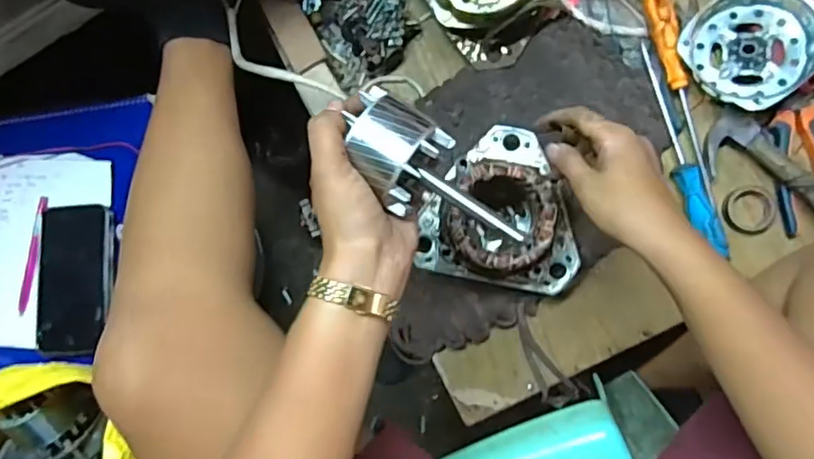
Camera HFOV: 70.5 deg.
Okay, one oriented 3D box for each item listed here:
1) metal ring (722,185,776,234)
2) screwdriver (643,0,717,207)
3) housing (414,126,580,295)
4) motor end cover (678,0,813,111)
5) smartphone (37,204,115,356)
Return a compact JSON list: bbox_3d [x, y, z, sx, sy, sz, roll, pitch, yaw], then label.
[{"bbox_3d":[0.352,-0.020,0.592,0.050,0.013,0.048,-1,85,6],"label":"metal ring"},{"bbox_3d":[0.287,-0.144,0.596,0.025,0.027,0.230,-16,83,5],"label":"screwdriver"},{"bbox_3d":[0.100,-0.023,0.582,0.156,0.107,0.156,11,86,7],"label":"housing"},{"bbox_3d":[0.348,-0.187,0.579,0.117,0.039,0.115,-37,82,2],"label":"motor end cover"},{"bbox_3d":[-0.366,0.054,0.637,0.087,0.015,0.162,-1,85,6],"label":"smartphone"}]

